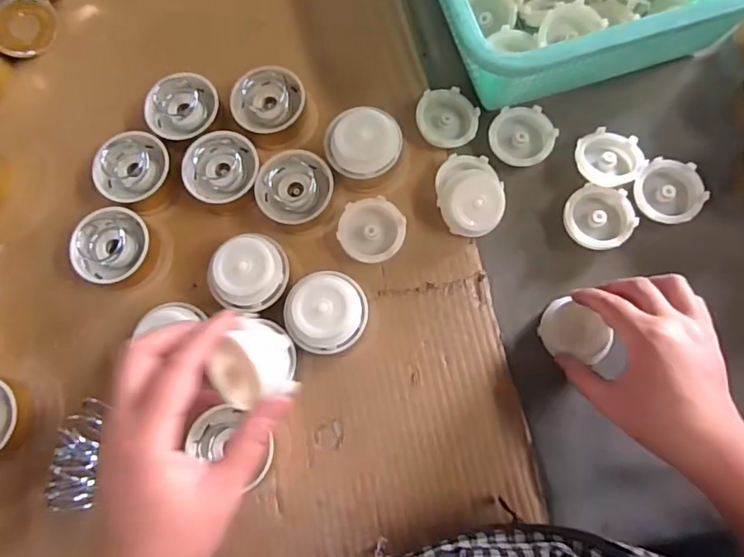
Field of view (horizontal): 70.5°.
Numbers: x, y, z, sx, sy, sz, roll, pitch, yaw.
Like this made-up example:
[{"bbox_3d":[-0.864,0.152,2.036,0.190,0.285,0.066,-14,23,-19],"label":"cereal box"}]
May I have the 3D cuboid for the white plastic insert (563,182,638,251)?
[{"bbox_3d":[0.196,-0.054,0.458,0.056,0.015,0.057,-1,76,3],"label":"white plastic insert"}]

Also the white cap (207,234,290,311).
[{"bbox_3d":[-0.103,-0.005,0.436,0.061,0.023,0.062,-1,76,3],"label":"white cap"}]

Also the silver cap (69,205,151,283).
[{"bbox_3d":[-0.228,-0.030,0.461,0.066,0.028,0.057,-24,76,-3],"label":"silver cap"}]

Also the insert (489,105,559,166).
[{"bbox_3d":[0.135,-0.130,0.478,0.056,0.012,0.056,-1,76,3],"label":"insert"}]

